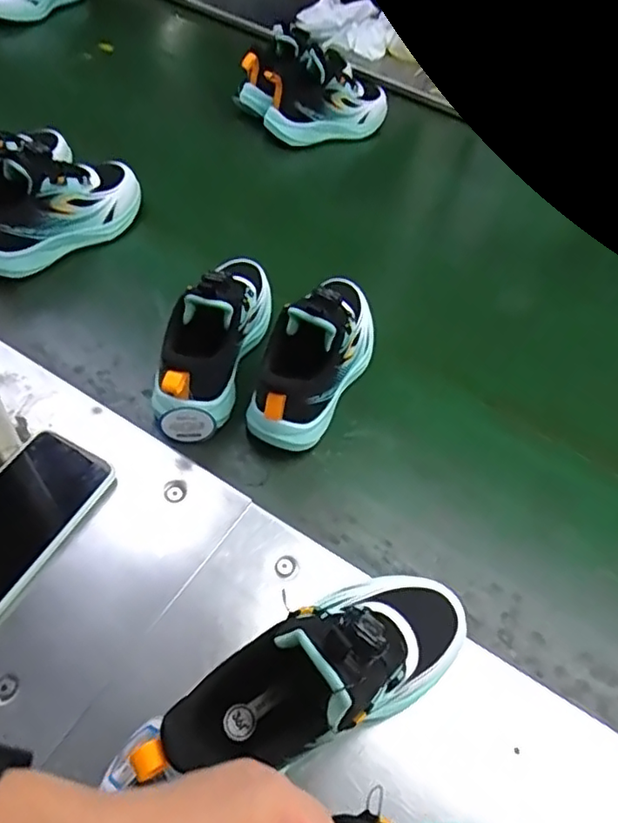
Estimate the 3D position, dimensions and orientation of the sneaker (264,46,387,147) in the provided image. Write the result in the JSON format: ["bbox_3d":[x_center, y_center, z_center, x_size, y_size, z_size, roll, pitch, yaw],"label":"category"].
[{"bbox_3d":[0.022,-0.451,0.848,0.192,0.098,0.080,-26,59,-23],"label":"sneaker"}]

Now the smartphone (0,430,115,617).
[{"bbox_3d":[-0.225,0.089,0.445,0.075,0.015,0.158,25,56,13],"label":"smartphone"}]

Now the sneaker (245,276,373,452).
[{"bbox_3d":[0.011,-0.060,0.551,0.073,0.116,0.208,23,54,13],"label":"sneaker"}]

